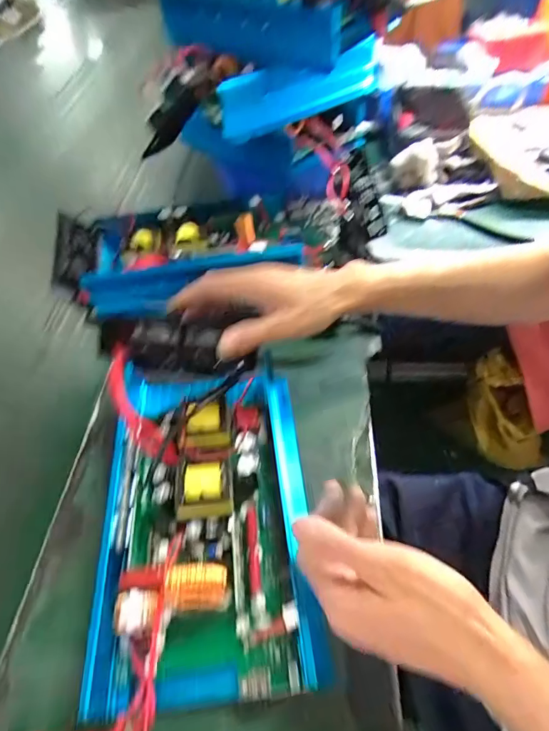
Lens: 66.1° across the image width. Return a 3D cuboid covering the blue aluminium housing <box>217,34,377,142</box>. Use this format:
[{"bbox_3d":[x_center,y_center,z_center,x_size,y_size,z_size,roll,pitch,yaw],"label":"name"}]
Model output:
[{"bbox_3d":[0.043,-0.354,0.536,0.277,0.067,0.026,-35,56,-21],"label":"blue aluminium housing"}]

